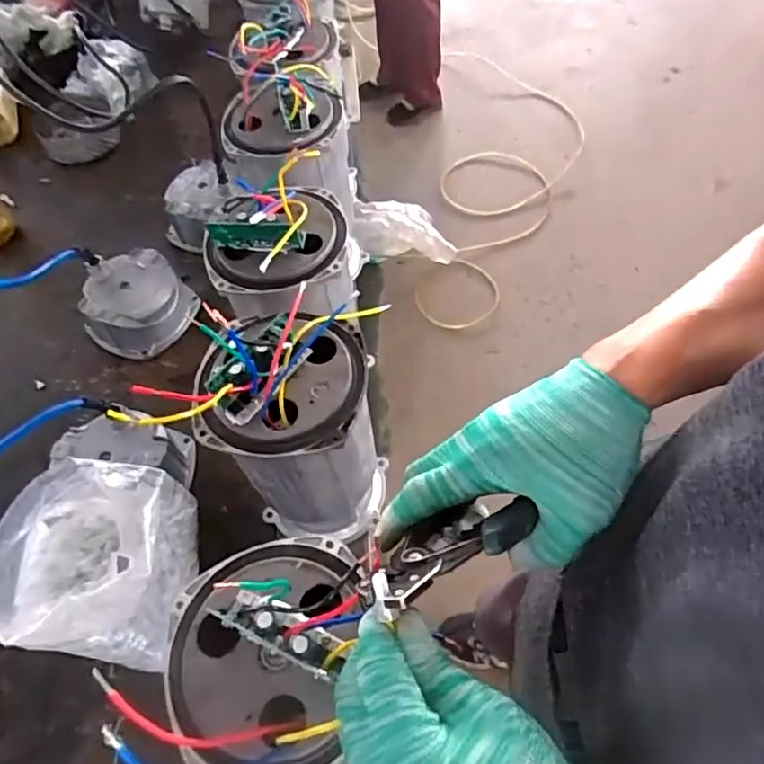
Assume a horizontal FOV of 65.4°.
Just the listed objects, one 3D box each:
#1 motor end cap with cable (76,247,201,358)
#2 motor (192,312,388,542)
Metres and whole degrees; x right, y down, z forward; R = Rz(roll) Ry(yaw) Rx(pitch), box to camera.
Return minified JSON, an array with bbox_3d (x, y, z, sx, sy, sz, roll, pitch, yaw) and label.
[{"bbox_3d":[-0.315,-0.100,0.771,0.123,0.083,0.118,-2,57,3],"label":"motor end cap with cable"},{"bbox_3d":[-0.067,0.052,0.537,0.121,0.243,0.133,-2,57,3],"label":"motor"}]

